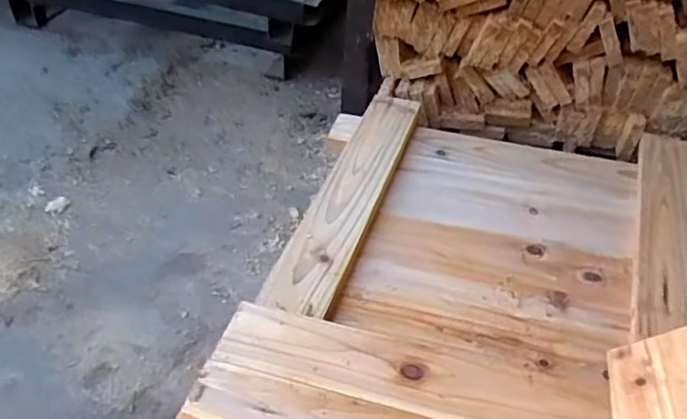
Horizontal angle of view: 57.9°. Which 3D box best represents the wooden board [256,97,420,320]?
[{"bbox_3d":[0.012,-0.028,0.781,0.076,0.019,0.449,14,41,11],"label":"wooden board"}]

